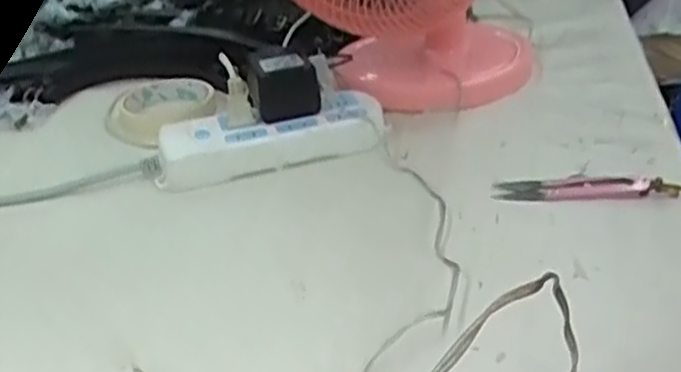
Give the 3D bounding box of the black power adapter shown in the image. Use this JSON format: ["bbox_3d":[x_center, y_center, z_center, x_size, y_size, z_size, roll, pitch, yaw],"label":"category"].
[{"bbox_3d":[-0.043,-0.082,0.611,0.052,0.048,0.033,-7,28,-3],"label":"black power adapter"}]

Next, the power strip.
[{"bbox_3d":[-0.060,-0.042,0.612,0.184,0.034,0.071,-9,29,-7],"label":"power strip"}]

